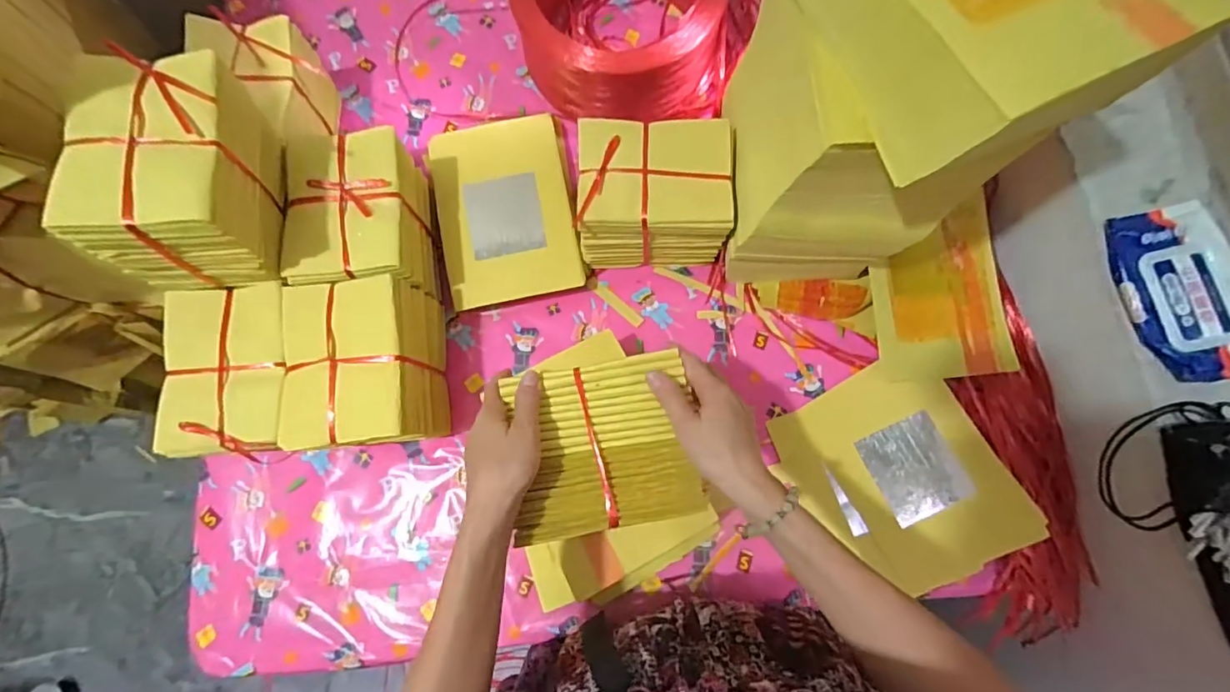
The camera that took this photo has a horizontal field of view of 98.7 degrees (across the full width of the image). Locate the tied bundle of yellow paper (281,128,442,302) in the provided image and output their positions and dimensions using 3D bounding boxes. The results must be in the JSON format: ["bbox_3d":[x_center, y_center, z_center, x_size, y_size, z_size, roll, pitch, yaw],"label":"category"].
[{"bbox_3d":[-0.284,-0.135,0.617,0.121,0.147,0.163,-7,77,-1],"label":"tied bundle of yellow paper"}]

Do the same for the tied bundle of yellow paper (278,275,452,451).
[{"bbox_3d":[-0.269,0.025,0.578,0.131,0.120,0.163,-8,77,-1],"label":"tied bundle of yellow paper"}]

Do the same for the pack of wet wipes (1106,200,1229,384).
[{"bbox_3d":[0.543,-0.053,0.503,0.100,0.025,0.170,-7,77,-1],"label":"pack of wet wipes"}]

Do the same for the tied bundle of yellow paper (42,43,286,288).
[{"bbox_3d":[-0.395,-0.156,0.491,0.120,0.124,0.169,-5,77,-1],"label":"tied bundle of yellow paper"}]

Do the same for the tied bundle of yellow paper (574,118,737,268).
[{"bbox_3d":[0.045,-0.170,0.617,0.167,0.145,0.124,0,77,1],"label":"tied bundle of yellow paper"}]

